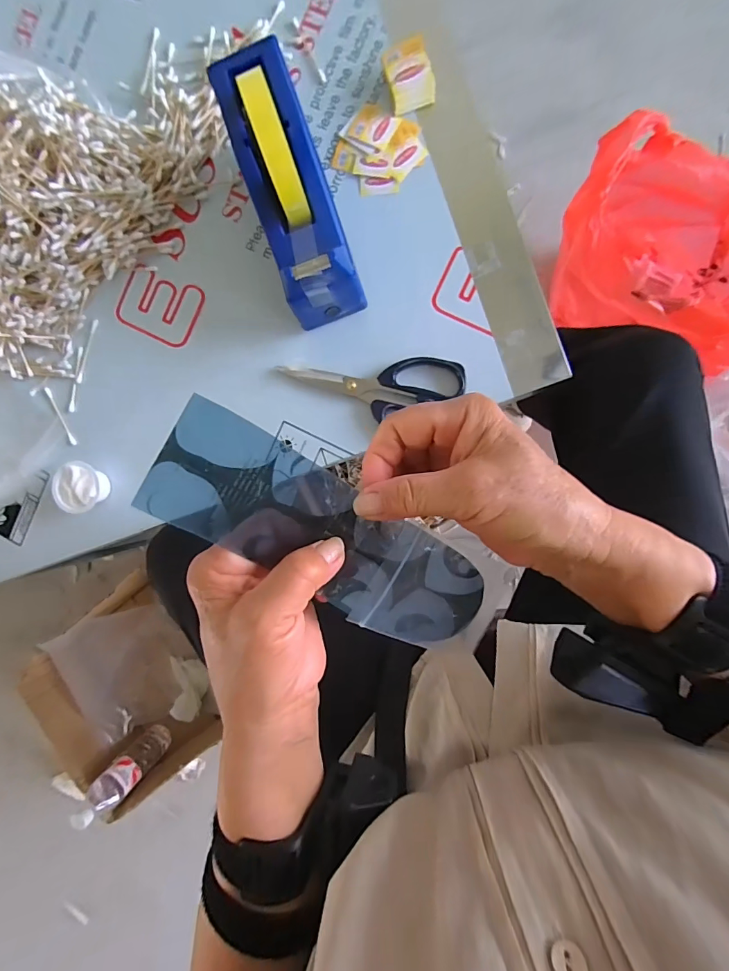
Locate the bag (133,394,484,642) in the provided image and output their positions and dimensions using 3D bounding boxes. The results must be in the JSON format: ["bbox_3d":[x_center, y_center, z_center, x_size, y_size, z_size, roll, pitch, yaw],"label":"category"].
[{"bbox_3d":[-0.013,0.030,0.222,0.190,0.008,0.063,33,95,-18],"label":"bag"}]

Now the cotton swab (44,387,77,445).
[{"bbox_3d":[-0.347,-0.079,0.478,0.008,0.004,0.072,-27,87,7],"label":"cotton swab"}]

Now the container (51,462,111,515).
[{"bbox_3d":[-0.310,0.002,0.459,0.052,0.032,0.053,0,91,8],"label":"container"}]

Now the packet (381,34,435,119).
[{"bbox_3d":[0.044,-0.399,0.411,0.042,0.024,0.056,-19,88,8],"label":"packet"}]

